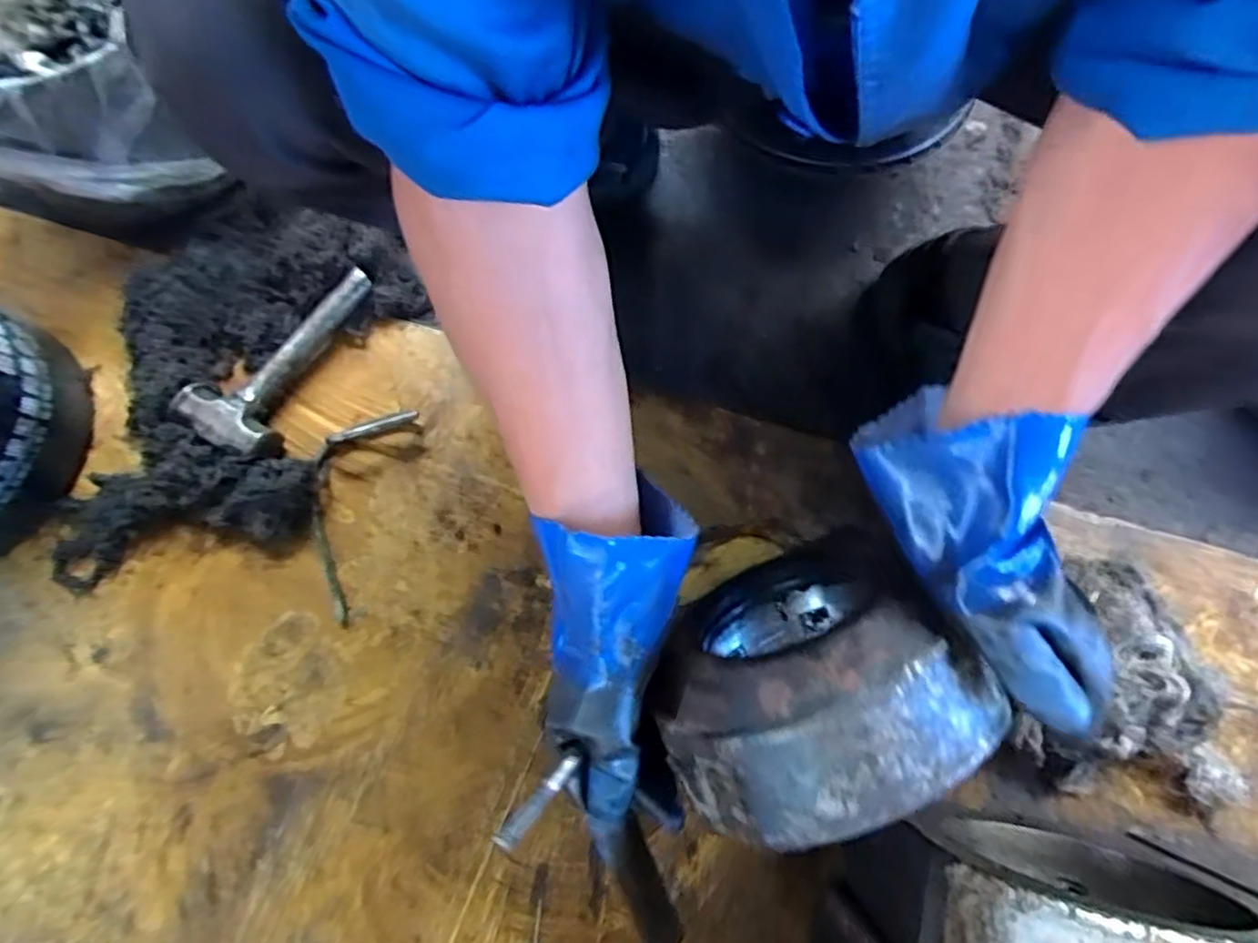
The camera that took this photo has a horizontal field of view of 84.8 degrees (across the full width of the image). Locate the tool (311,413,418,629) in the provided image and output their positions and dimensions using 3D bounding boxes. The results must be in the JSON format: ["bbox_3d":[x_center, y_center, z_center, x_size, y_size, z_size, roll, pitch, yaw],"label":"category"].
[{"bbox_3d":[-0.274,0.032,0.644,0.087,0.035,0.206,15,78,4],"label":"tool"}]

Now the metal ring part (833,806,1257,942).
[{"bbox_3d":[0.291,0.298,0.446,0.230,0.201,0.087,10,78,3],"label":"metal ring part"}]

